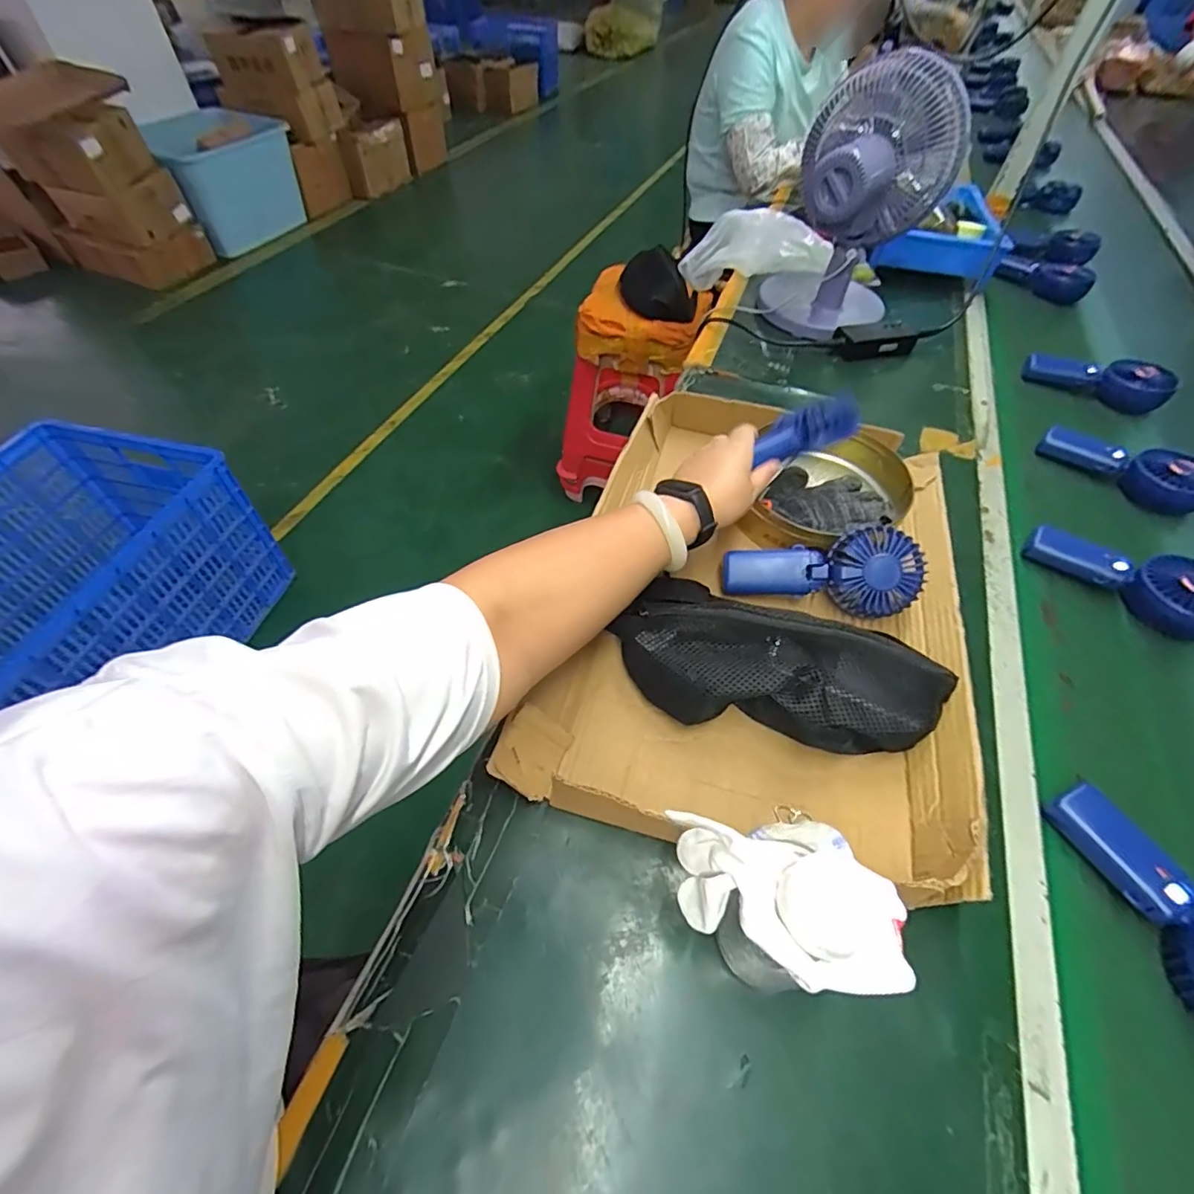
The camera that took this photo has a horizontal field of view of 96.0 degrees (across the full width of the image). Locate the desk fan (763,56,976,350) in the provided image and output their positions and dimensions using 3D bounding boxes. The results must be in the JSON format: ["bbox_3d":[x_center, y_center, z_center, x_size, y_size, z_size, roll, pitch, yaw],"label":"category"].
[{"bbox_3d":[0.381,-0.568,0.787,0.202,0.284,0.193,22,55,13],"label":"desk fan"}]

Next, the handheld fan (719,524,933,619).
[{"bbox_3d":[0.219,-0.025,0.529,0.181,0.060,0.071,0,53,14],"label":"handheld fan"}]

